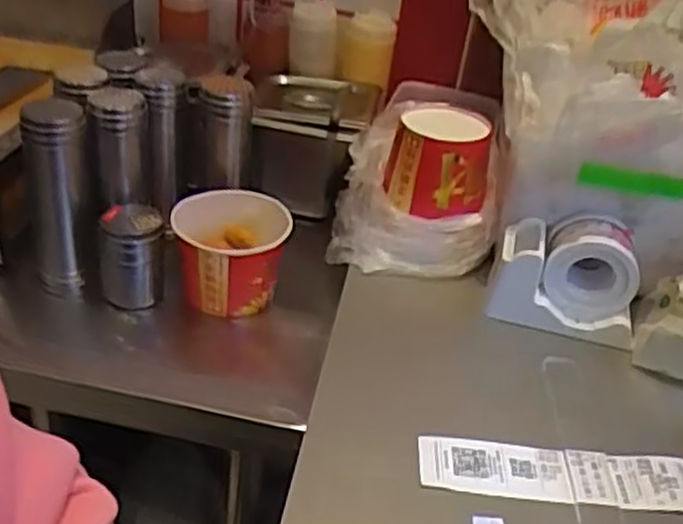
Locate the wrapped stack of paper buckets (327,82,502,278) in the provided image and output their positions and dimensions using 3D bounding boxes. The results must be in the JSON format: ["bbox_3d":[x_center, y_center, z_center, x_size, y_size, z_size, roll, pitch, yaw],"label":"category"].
[{"bbox_3d":[0.091,-0.092,0.901,0.181,0.160,0.182,9,34,3],"label":"wrapped stack of paper buckets"}]

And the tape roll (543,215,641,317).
[{"bbox_3d":[0.258,0.002,0.801,0.091,0.085,0.067,12,34,7],"label":"tape roll"}]

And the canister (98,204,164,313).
[{"bbox_3d":[-0.233,-0.005,0.859,0.067,0.096,0.073,-2,35,-14],"label":"canister"}]

